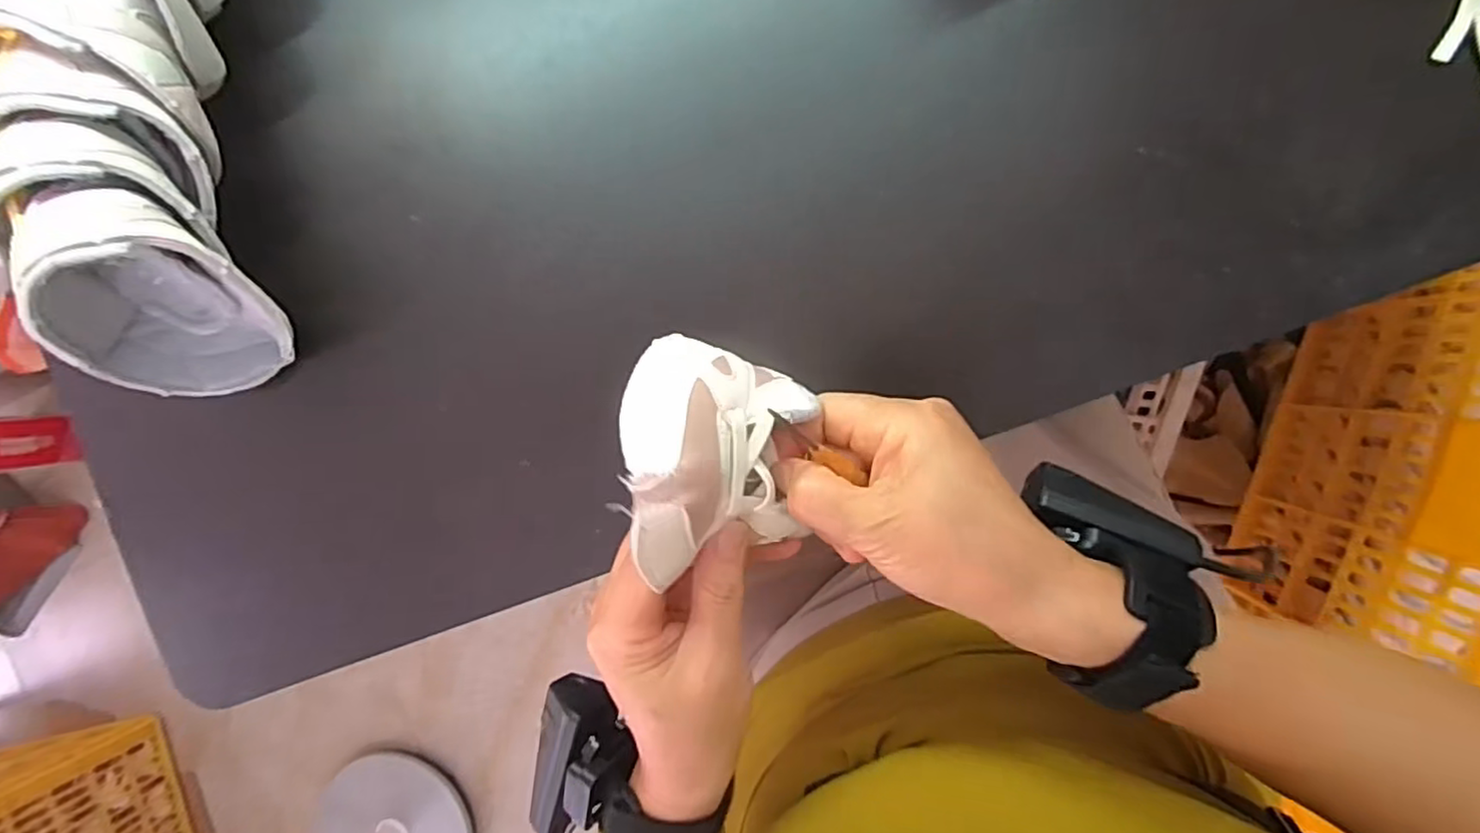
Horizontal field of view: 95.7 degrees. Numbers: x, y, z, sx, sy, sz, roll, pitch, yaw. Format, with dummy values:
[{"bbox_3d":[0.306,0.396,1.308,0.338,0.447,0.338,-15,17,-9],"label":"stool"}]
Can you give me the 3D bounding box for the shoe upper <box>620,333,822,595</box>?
[{"bbox_3d":[-0.006,0.014,0.245,0.061,0.070,0.087,-7,93,9],"label":"shoe upper"}]

